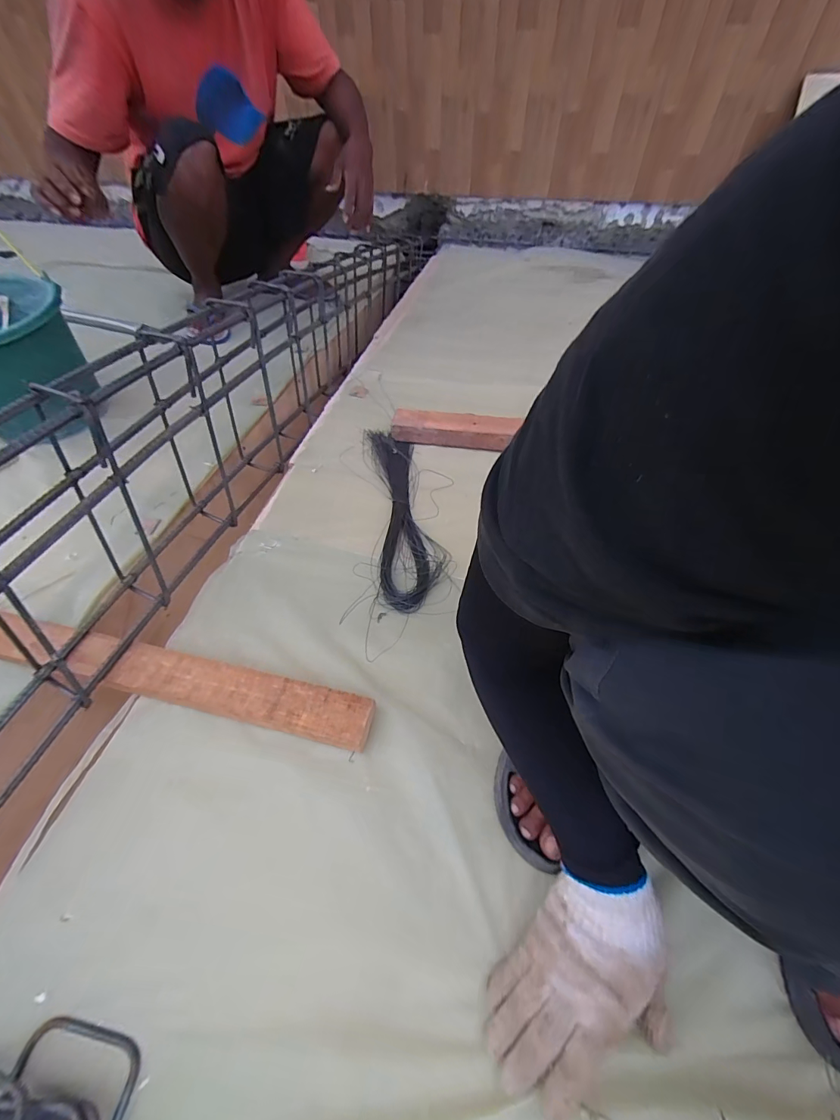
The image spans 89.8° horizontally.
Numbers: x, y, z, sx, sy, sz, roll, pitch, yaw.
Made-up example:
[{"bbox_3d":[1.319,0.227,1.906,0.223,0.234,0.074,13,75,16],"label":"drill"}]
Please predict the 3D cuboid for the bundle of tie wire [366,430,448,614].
[{"bbox_3d":[-0.029,-0.096,0.719,0.101,0.018,0.418,-6,51,-3],"label":"bundle of tie wire"}]

